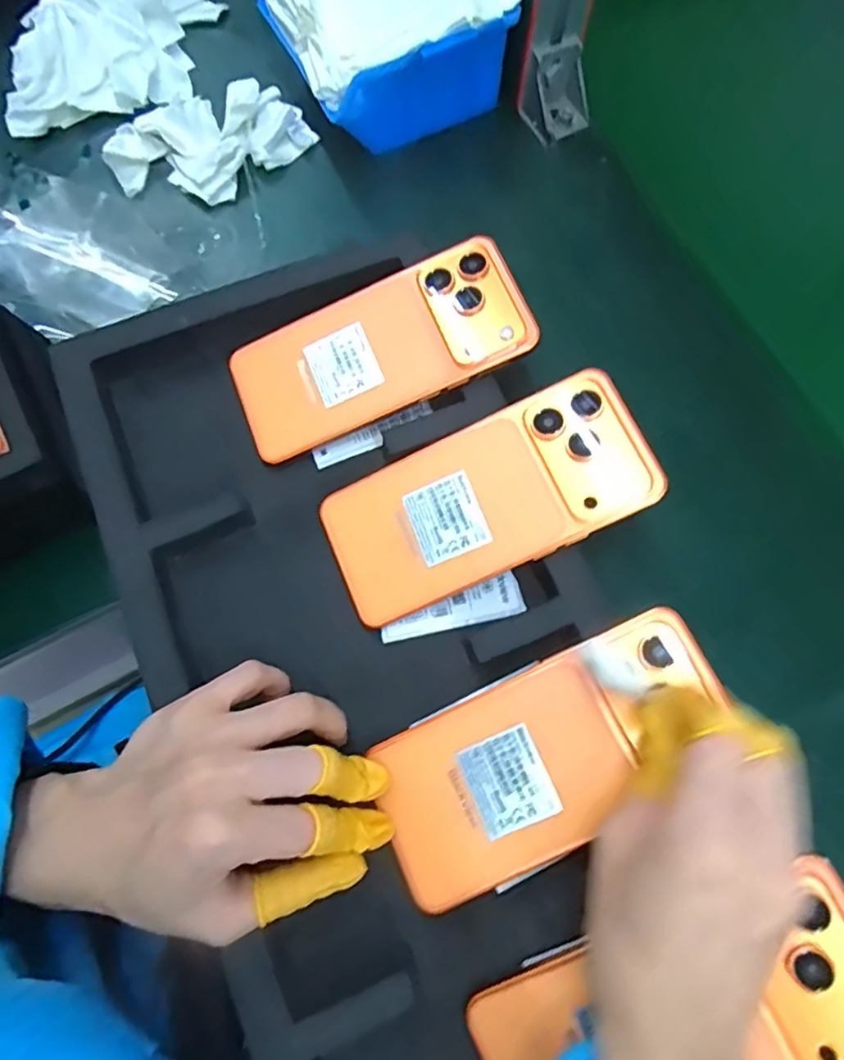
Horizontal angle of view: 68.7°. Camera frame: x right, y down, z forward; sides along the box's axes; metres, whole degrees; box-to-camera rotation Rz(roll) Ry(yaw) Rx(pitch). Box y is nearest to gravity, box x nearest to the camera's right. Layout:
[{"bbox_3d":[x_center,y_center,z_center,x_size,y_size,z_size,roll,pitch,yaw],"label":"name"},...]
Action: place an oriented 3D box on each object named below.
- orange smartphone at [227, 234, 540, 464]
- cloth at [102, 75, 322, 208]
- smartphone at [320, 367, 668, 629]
[{"bbox_3d":[-0.025,-0.100,0.341,0.162,0.010,0.076,-23,72,5],"label":"orange smartphone"},{"bbox_3d":[-0.142,-0.262,0.415,0.131,0.026,0.077,-17,74,-8],"label":"cloth"},{"bbox_3d":[0.031,-0.016,0.313,0.162,0.007,0.076,-25,72,8],"label":"smartphone"}]

